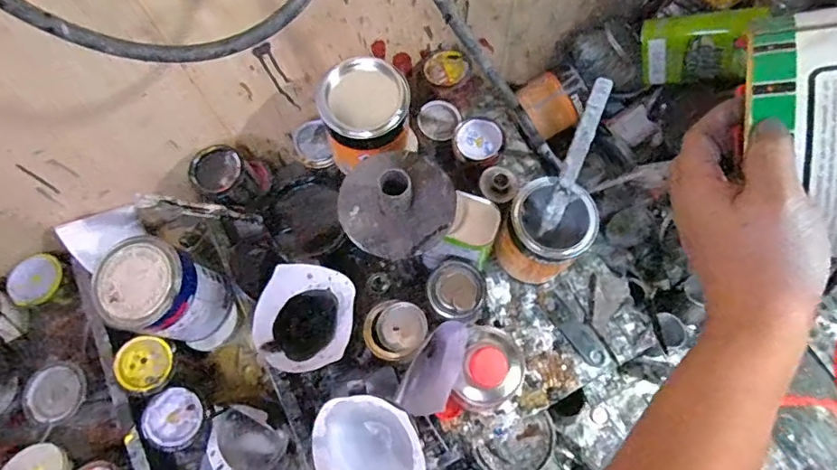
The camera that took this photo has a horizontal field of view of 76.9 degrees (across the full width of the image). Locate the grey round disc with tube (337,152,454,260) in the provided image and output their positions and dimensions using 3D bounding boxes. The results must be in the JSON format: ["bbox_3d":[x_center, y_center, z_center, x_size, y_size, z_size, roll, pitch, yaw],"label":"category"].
[{"bbox_3d":[-0.023,-0.041,0.494,0.109,0.047,0.100,-1,70,2],"label":"grey round disc with tube"}]

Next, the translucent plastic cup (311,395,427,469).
[{"bbox_3d":[-0.054,0.234,0.577,0.105,0.080,0.116,-21,71,-5],"label":"translucent plastic cup"}]

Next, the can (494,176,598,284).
[{"bbox_3d":[0.174,0.000,0.727,0.105,0.145,0.104,-1,70,2],"label":"can"}]

